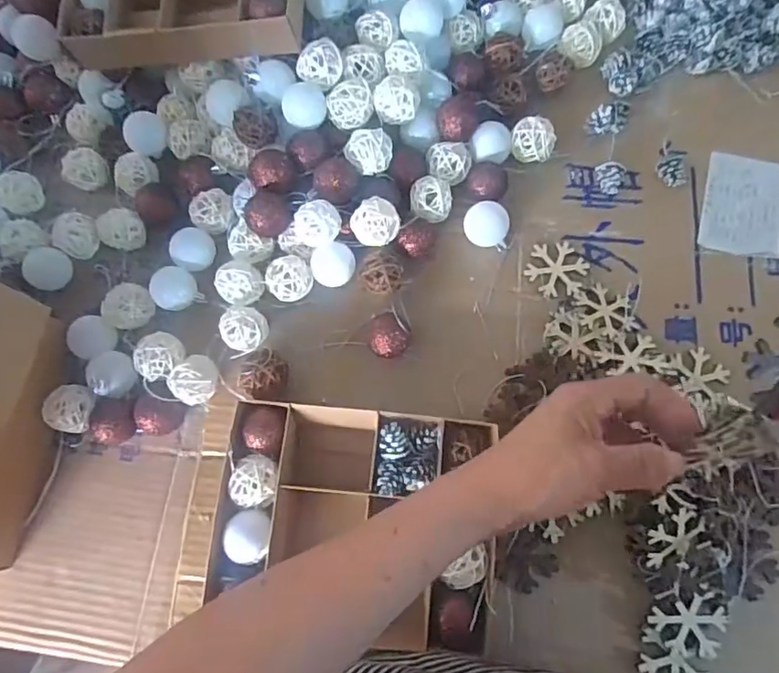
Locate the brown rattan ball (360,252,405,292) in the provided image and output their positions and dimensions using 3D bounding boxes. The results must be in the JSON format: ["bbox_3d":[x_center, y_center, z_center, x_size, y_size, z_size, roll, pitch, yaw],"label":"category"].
[{"bbox_3d":[-0.007,-0.051,0.469,0.035,0.038,0.031,-3,75,0],"label":"brown rattan ball"}]

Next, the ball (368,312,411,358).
[{"bbox_3d":[0.000,0.000,0.452,0.033,0.030,0.035,0,75,1],"label":"ball"}]

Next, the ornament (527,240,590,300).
[{"bbox_3d":[0.149,-0.059,0.480,0.054,0.005,0.050,-4,75,0],"label":"ornament"}]

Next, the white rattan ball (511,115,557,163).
[{"bbox_3d":[0.129,-0.175,0.491,0.038,0.034,0.032,17,76,5],"label":"white rattan ball"}]

